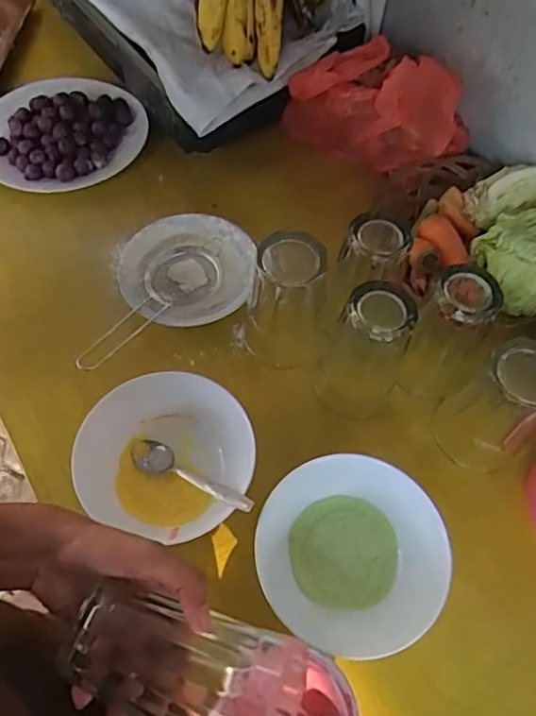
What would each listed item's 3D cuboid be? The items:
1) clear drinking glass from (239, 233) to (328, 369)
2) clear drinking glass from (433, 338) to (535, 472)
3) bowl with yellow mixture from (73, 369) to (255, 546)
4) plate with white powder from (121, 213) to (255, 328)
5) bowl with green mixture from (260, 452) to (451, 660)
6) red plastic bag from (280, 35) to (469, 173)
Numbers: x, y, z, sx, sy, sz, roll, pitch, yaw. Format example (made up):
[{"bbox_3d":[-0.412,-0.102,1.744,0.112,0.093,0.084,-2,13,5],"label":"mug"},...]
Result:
[{"bbox_3d":[0.018,-0.048,0.533,0.076,0.131,0.066,7,60,0],"label":"clear drinking glass"},{"bbox_3d":[0.196,0.039,0.486,0.067,0.125,0.067,-39,70,-22],"label":"clear drinking glass"},{"bbox_3d":[-0.086,0.080,0.485,0.146,0.055,0.127,18,61,7],"label":"bowl with yellow mixture"},{"bbox_3d":[-0.081,-0.084,0.588,0.133,0.035,0.131,1,61,-3],"label":"plate with white powder"},{"bbox_3d":[0.066,0.147,0.453,0.136,0.060,0.160,20,61,8],"label":"bowl with green mixture"},{"bbox_3d":[0.125,-0.286,0.644,0.197,0.120,0.075,23,63,12],"label":"red plastic bag"}]

